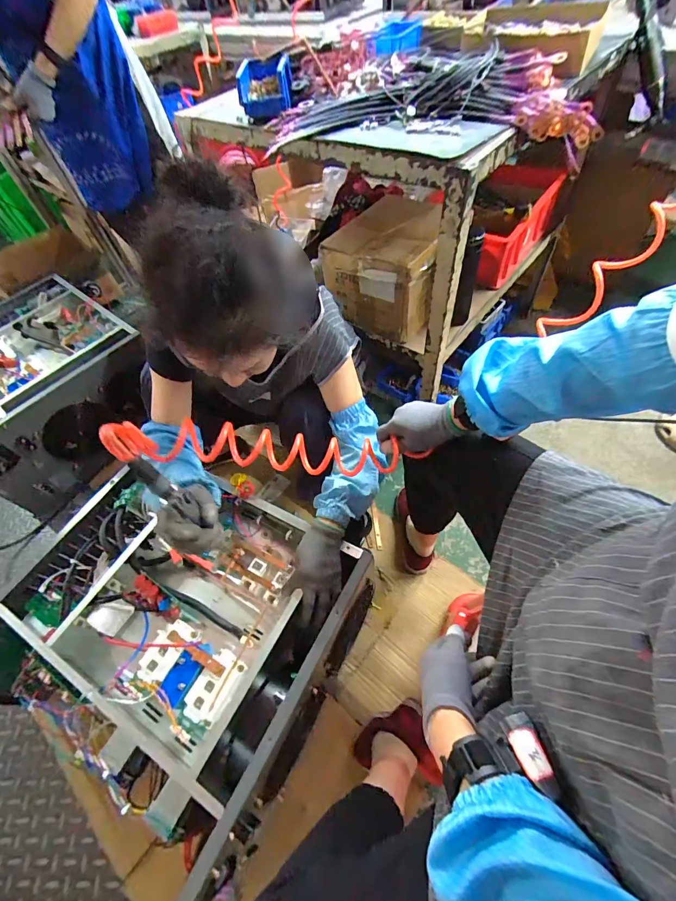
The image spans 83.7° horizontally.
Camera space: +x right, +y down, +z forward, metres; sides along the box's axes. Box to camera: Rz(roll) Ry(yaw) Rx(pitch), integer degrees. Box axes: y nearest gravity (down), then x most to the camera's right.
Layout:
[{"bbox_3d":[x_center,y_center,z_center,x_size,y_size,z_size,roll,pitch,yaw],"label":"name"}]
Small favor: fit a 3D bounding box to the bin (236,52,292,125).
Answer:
[{"bbox_3d":[-0.157,-0.776,0.809,0.114,0.062,0.162,-5,58,2],"label":"bin"}]

